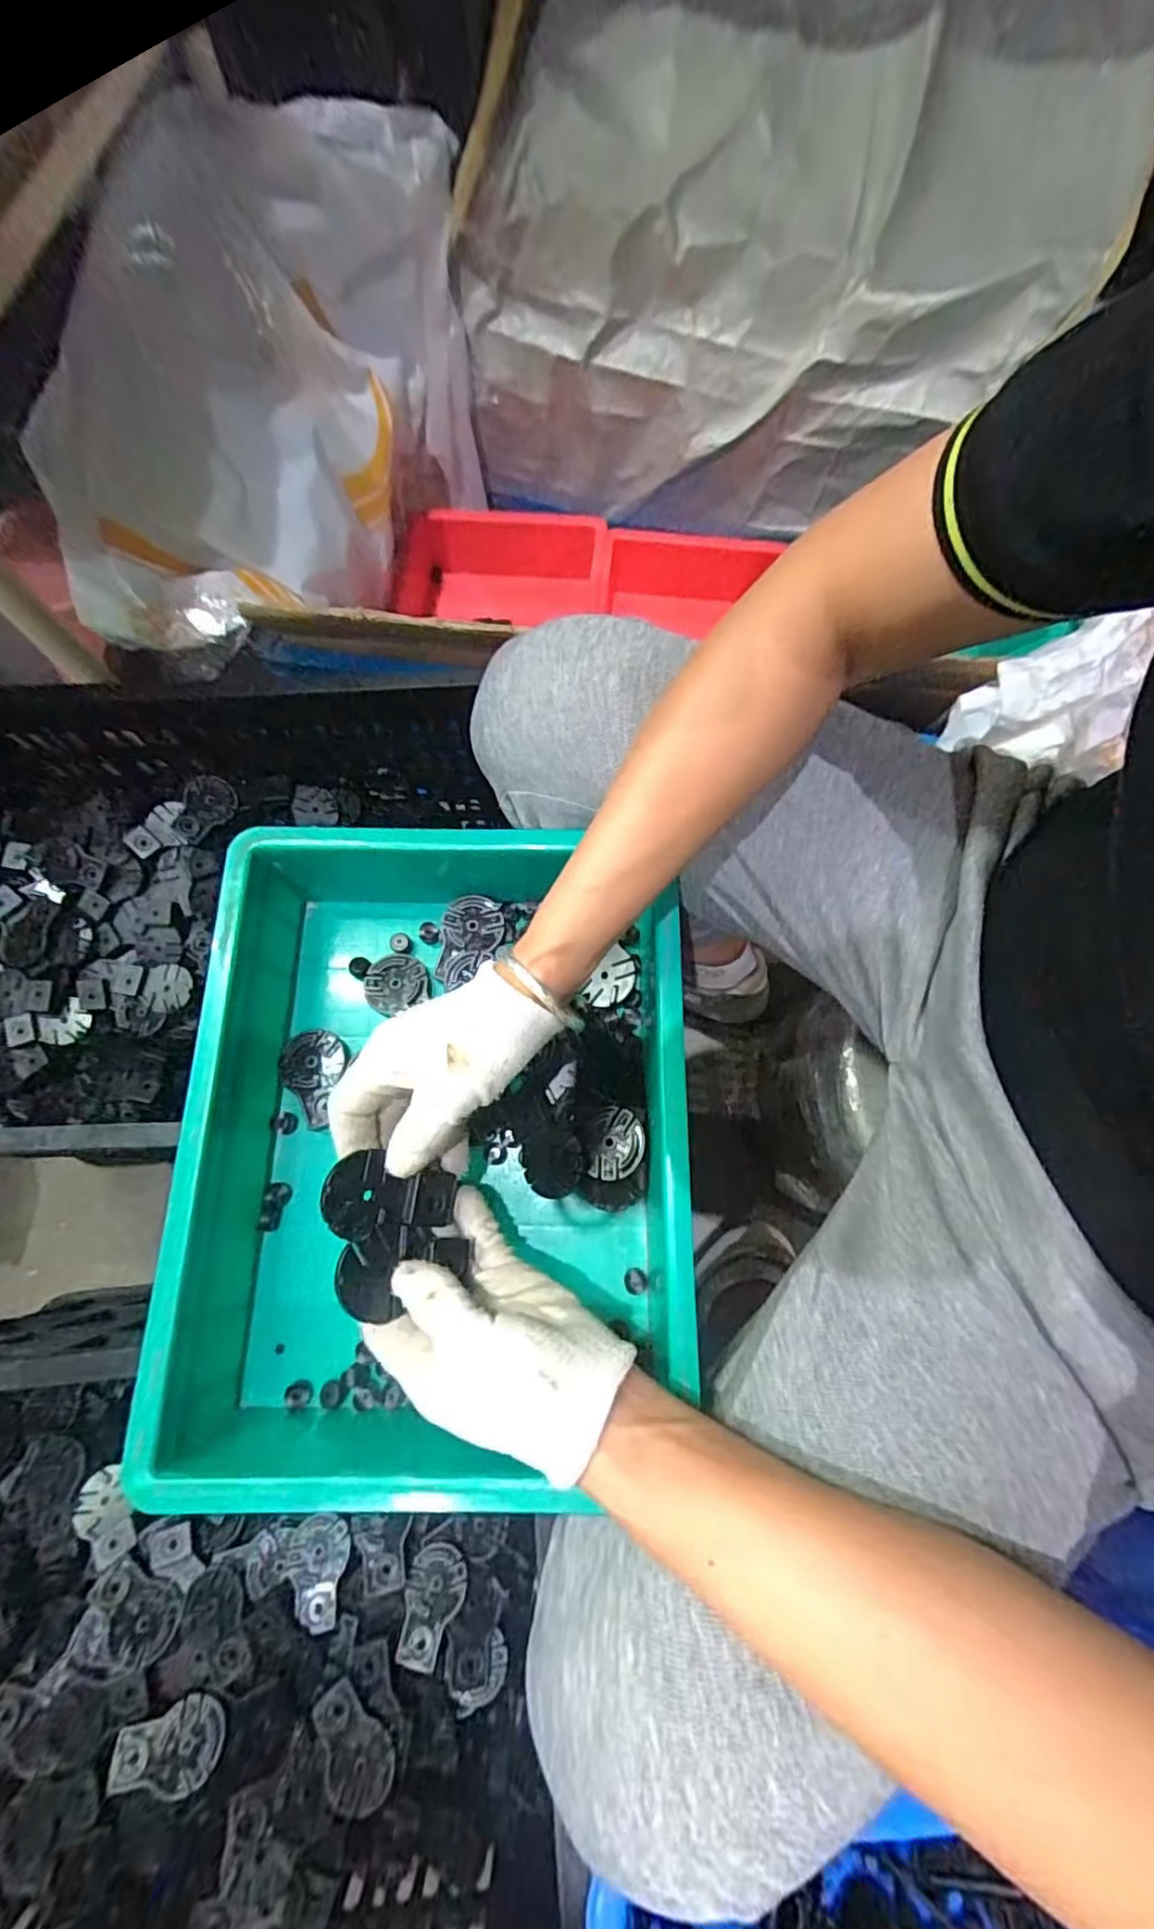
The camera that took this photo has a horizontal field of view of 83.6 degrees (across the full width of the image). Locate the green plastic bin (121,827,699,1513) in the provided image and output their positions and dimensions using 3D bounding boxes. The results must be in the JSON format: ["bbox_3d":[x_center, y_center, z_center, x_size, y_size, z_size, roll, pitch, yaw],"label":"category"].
[{"bbox_3d":[-0.080,0.092,0.376,0.264,0.082,0.337,0,73,0],"label":"green plastic bin"}]

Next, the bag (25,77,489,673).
[{"bbox_3d":[-0.297,-0.534,0.664,0.182,0.325,0.547,19,74,6],"label":"bag"}]

